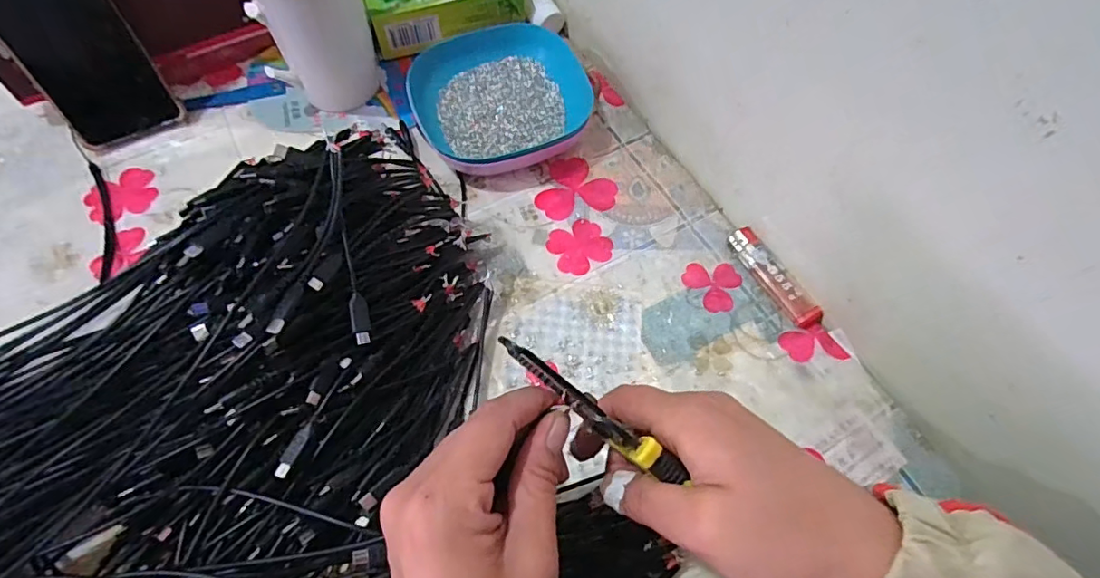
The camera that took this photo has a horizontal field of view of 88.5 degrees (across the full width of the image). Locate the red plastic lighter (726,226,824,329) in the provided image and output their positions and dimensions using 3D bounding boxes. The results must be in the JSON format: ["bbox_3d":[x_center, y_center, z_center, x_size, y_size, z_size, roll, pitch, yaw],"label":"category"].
[{"bbox_3d":[0.164,-0.009,0.412,0.019,0.014,0.085,-28,65,-16],"label":"red plastic lighter"}]

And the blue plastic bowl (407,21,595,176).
[{"bbox_3d":[-0.048,-0.170,0.479,0.134,0.042,0.142,1,60,-2],"label":"blue plastic bowl"}]

